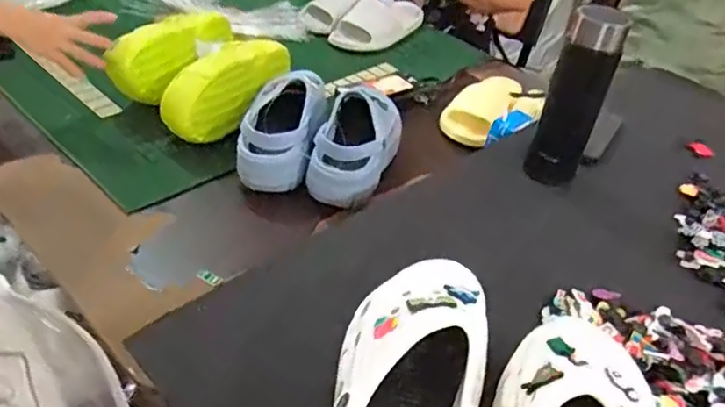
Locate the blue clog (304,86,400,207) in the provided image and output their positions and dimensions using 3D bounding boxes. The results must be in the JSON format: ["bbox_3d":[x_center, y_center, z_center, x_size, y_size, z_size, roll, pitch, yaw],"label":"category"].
[{"bbox_3d":[-0.004,-0.094,0.871,0.097,0.084,0.204,14,39,10],"label":"blue clog"}]

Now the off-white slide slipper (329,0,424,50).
[{"bbox_3d":[0.040,-0.392,1.308,0.102,0.069,0.223,30,44,27],"label":"off-white slide slipper"}]

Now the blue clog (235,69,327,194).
[{"bbox_3d":[-0.111,-0.112,0.884,0.103,0.080,0.236,12,57,7],"label":"blue clog"}]

